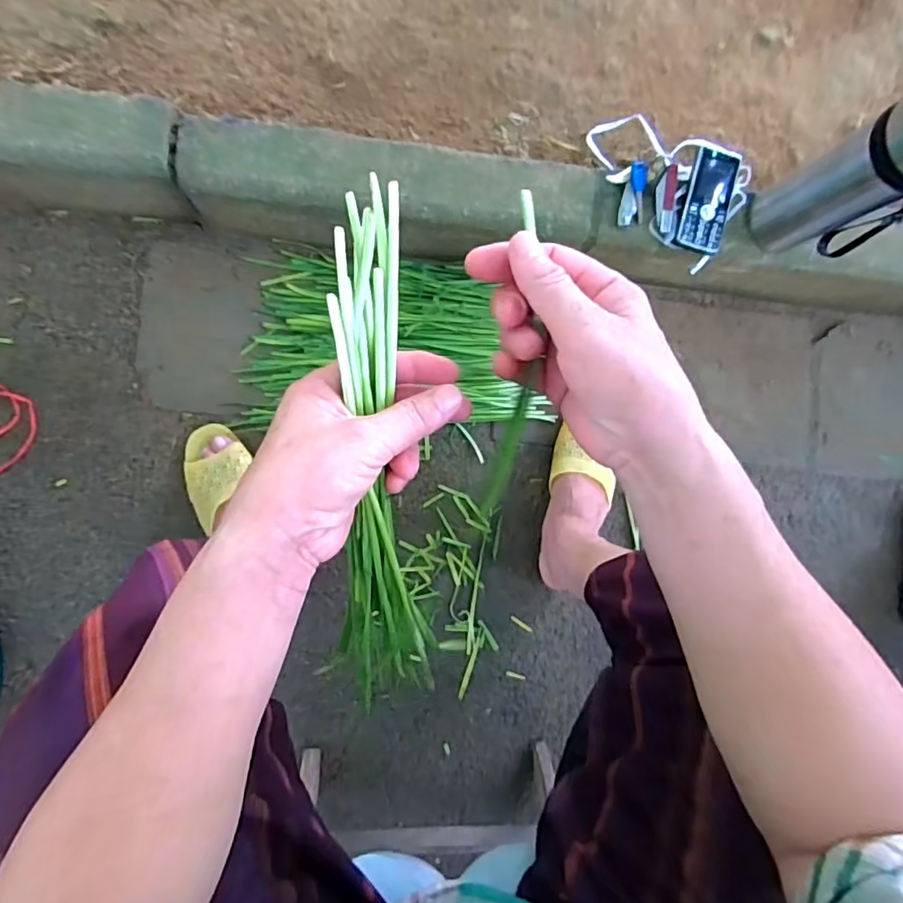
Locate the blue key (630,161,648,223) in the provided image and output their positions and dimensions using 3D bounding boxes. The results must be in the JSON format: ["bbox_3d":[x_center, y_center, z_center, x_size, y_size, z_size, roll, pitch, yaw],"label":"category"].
[{"bbox_3d":[0.230,-0.316,0.665,0.021,0.009,0.069,-10,111,-7],"label":"blue key"}]

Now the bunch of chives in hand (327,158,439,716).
[{"bbox_3d":[-0.041,0.025,0.324,0.052,0.038,0.329,-2,116,-7],"label":"bunch of chives in hand"}]

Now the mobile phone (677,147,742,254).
[{"bbox_3d":[0.318,-0.310,0.667,0.051,0.020,0.128,14,86,-4],"label":"mobile phone"}]

